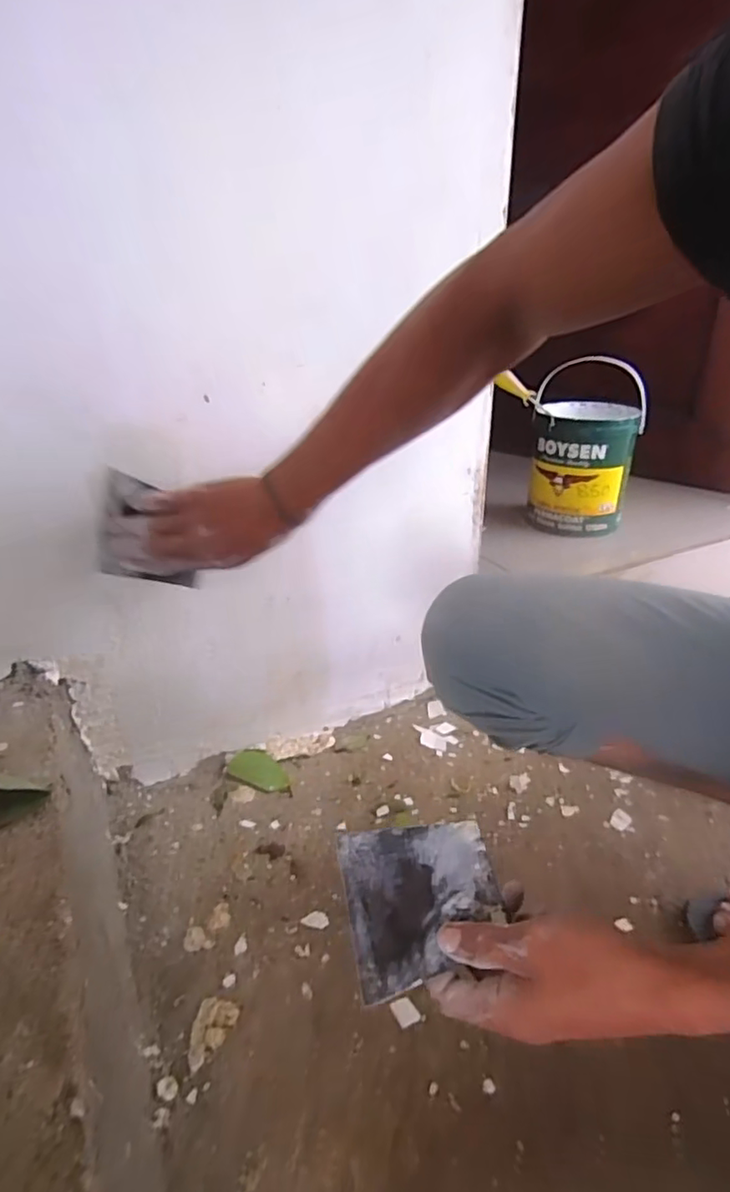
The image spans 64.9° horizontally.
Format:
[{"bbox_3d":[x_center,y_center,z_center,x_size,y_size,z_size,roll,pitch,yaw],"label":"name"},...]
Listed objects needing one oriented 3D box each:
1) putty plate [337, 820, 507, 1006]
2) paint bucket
[{"bbox_3d":[0.036,0.194,0.373,0.096,0.005,0.094,-6,48,6],"label":"putty plate"},{"bbox_3d":[0.375,-0.230,1.027,0.168,0.223,0.157,6,28,13],"label":"paint bucket"}]

